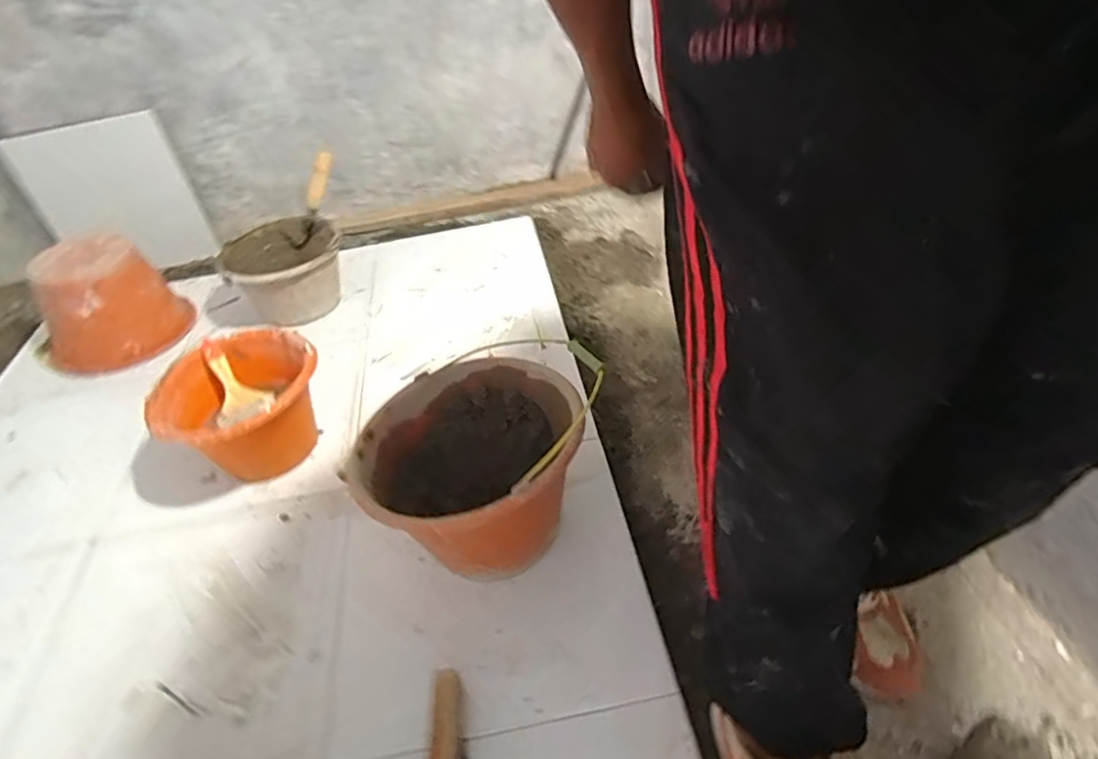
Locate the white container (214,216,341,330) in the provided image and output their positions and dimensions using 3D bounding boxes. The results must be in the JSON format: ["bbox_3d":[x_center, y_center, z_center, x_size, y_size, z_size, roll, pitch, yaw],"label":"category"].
[{"bbox_3d":[-0.569,-0.226,1.333,0.224,0.157,0.246,-24,44,-17],"label":"white container"}]

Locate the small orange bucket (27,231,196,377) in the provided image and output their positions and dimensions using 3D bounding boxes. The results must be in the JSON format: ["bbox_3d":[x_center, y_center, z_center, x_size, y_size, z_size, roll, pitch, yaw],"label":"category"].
[{"bbox_3d":[-0.968,-0.173,1.313,0.271,0.220,0.249,-5,42,4],"label":"small orange bucket"}]

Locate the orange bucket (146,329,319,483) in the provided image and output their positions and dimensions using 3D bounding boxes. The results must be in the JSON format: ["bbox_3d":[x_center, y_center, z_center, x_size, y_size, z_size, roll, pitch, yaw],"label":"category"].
[{"bbox_3d":[-0.493,0.053,1.003,0.240,0.173,0.240,-5,42,4],"label":"orange bucket"}]

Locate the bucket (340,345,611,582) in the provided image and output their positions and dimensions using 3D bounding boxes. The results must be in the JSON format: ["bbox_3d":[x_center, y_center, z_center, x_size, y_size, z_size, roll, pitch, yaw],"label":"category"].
[{"bbox_3d":[-0.095,0.134,0.814,0.280,0.211,0.257,-5,42,4],"label":"bucket"}]

